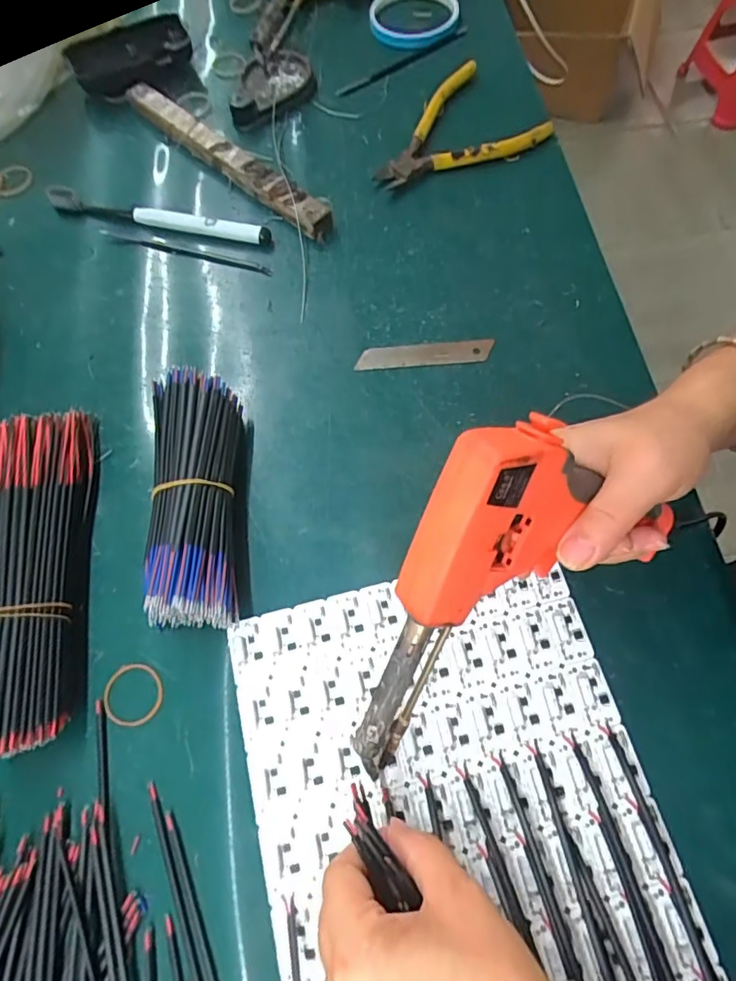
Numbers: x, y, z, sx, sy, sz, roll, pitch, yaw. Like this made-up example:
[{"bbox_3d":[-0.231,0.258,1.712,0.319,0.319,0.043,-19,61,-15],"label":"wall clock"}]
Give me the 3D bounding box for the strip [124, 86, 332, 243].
[{"bbox_3d":[-0.115,-0.272,0.444,0.219,0.018,0.022,39,74,15],"label":"strip"}]

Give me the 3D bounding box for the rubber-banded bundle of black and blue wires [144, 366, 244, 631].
[{"bbox_3d":[-0.103,0.005,0.327,0.048,0.042,0.149,-4,68,-1],"label":"rubber-banded bundle of black and blue wires"}]

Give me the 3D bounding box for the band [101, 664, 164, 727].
[{"bbox_3d":[-0.132,0.114,0.309,0.034,0.004,0.033,0,68,1],"label":"band"}]

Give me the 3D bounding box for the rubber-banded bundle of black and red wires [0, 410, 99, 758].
[{"bbox_3d":[-0.194,0.043,0.318,0.045,0.036,0.195,-7,68,-2],"label":"rubber-banded bundle of black and red wires"}]

